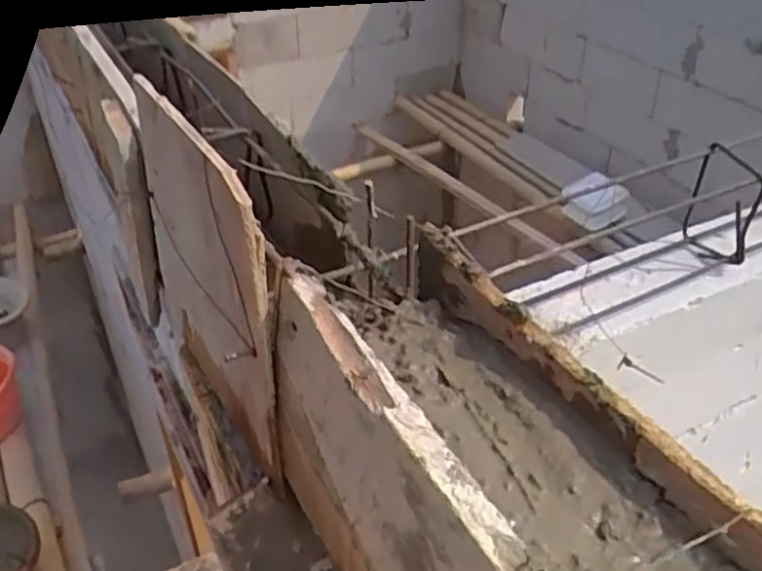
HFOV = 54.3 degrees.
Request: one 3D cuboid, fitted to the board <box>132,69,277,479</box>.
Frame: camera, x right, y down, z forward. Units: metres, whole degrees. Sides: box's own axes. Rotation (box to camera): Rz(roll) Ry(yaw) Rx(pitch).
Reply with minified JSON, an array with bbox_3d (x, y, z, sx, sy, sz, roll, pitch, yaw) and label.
[{"bbox_3d":[-0.125,-0.011,0.520,0.021,0.212,0.243,-19,40,-22],"label":"board"}]

